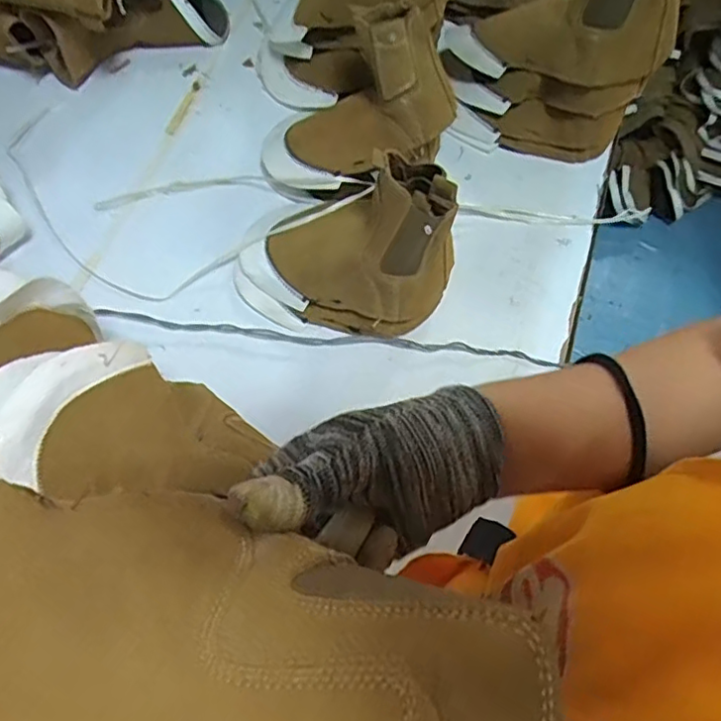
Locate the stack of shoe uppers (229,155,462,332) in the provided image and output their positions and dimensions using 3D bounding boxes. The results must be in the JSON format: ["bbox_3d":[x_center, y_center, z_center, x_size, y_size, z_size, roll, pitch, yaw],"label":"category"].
[{"bbox_3d":[-0.027,-0.131,0.674,0.243,0.157,0.177,26,69,14],"label":"stack of shoe uppers"}]

